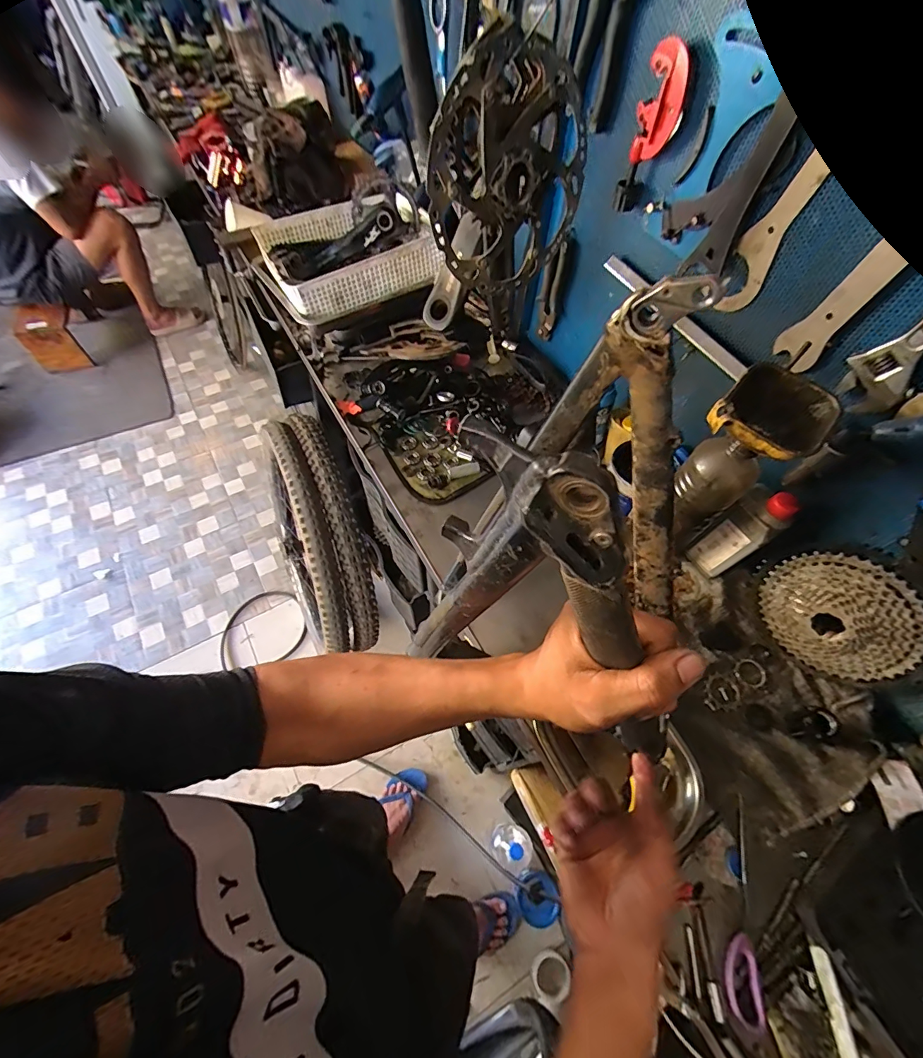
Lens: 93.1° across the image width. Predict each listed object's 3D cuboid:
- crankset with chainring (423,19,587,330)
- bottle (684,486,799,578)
[{"bbox_3d":[0.042,-0.347,0.466,0.182,0.236,0.071,-29,66,-18],"label":"crankset with chainring"},{"bbox_3d":[0.385,0.004,0.606,0.055,0.172,0.066,-35,67,-20],"label":"bottle"}]

